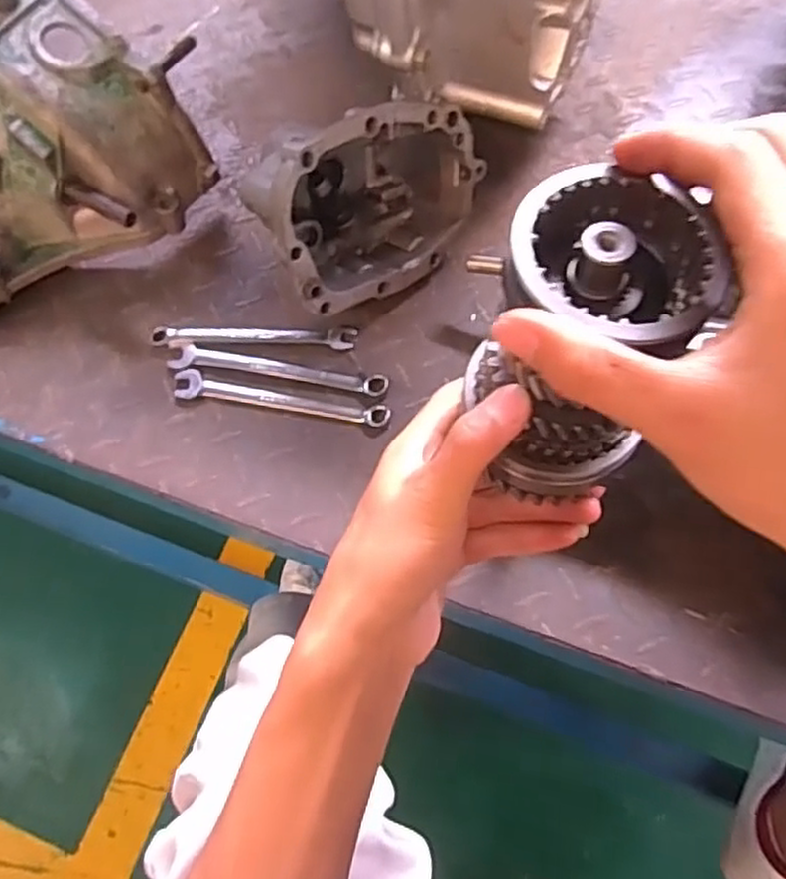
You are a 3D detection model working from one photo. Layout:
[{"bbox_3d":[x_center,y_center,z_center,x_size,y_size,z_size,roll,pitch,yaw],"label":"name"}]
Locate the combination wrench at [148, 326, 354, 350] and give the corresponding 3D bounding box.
[{"bbox_3d":[-0.107,-0.081,0.560,0.155,0.008,0.019,0,65,2],"label":"combination wrench"}]

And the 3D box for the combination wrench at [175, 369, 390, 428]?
[{"bbox_3d":[-0.083,-0.029,0.537,0.161,0.006,0.022,9,65,7],"label":"combination wrench"}]

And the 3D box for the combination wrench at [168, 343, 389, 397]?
[{"bbox_3d":[-0.086,-0.052,0.548,0.163,0.006,0.019,8,65,6],"label":"combination wrench"}]

